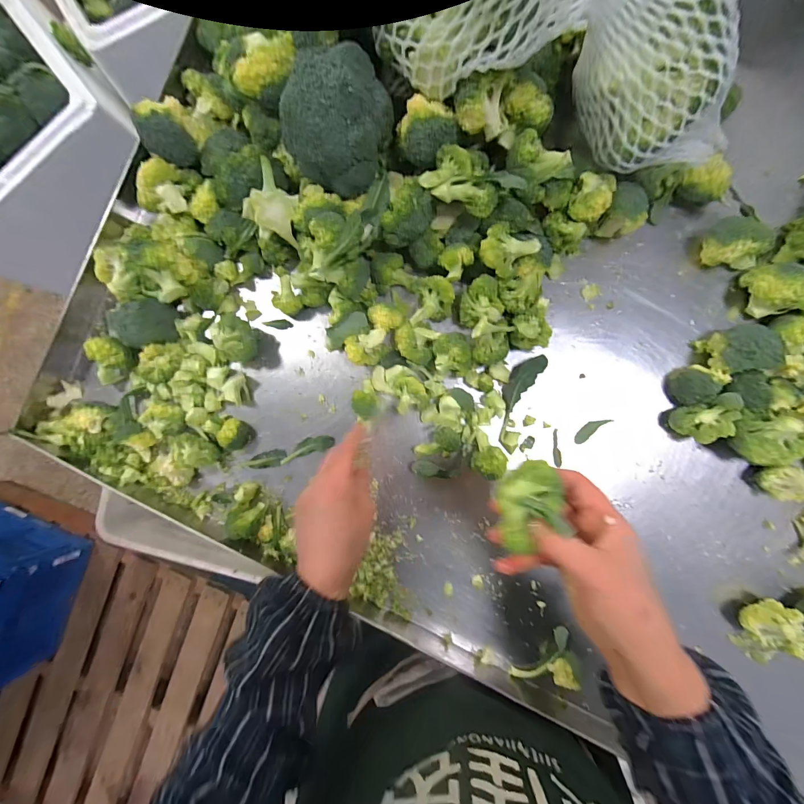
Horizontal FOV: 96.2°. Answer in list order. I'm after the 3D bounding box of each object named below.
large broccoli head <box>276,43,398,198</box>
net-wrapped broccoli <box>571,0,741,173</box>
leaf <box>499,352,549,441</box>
[{"bbox_3d":[-0.063,-0.277,0.353,0.099,0.080,0.105,0,89,5],"label":"large broccoli head"},{"bbox_3d":[0.229,-0.286,0.324,0.101,0.095,0.160,-45,85,3],"label":"net-wrapped broccoli"},{"bbox_3d":[0.133,-0.011,0.425,0.031,0.008,0.105,32,92,5],"label":"leaf"}]

